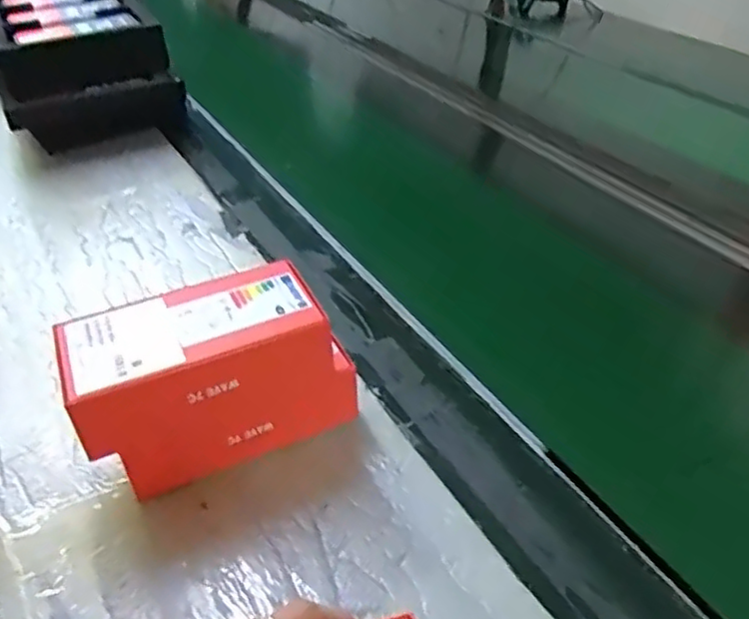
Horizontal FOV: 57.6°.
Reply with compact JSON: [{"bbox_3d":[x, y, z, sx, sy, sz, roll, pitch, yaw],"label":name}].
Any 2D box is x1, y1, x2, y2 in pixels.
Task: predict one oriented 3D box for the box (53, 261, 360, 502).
[{"bbox_3d":[-0.122,0.051,0.524,0.202,0.119,0.090,-14,40,-20],"label":"box"}]

